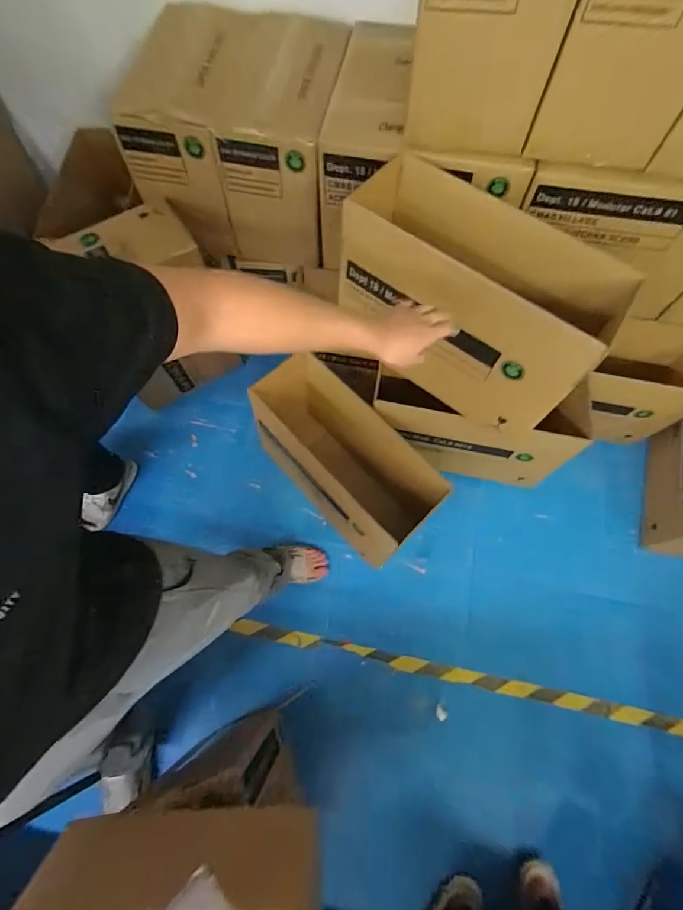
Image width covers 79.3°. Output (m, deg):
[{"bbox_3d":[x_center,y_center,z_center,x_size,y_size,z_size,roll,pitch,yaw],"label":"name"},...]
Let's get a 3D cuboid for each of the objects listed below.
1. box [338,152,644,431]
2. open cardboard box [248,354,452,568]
[{"bbox_3d":[0.268,-0.336,0.919,0.556,0.329,0.254,36,73,13],"label":"box"},{"bbox_3d":[-0.012,0.014,1.216,0.241,0.328,0.563,-40,74,-14],"label":"open cardboard box"}]

